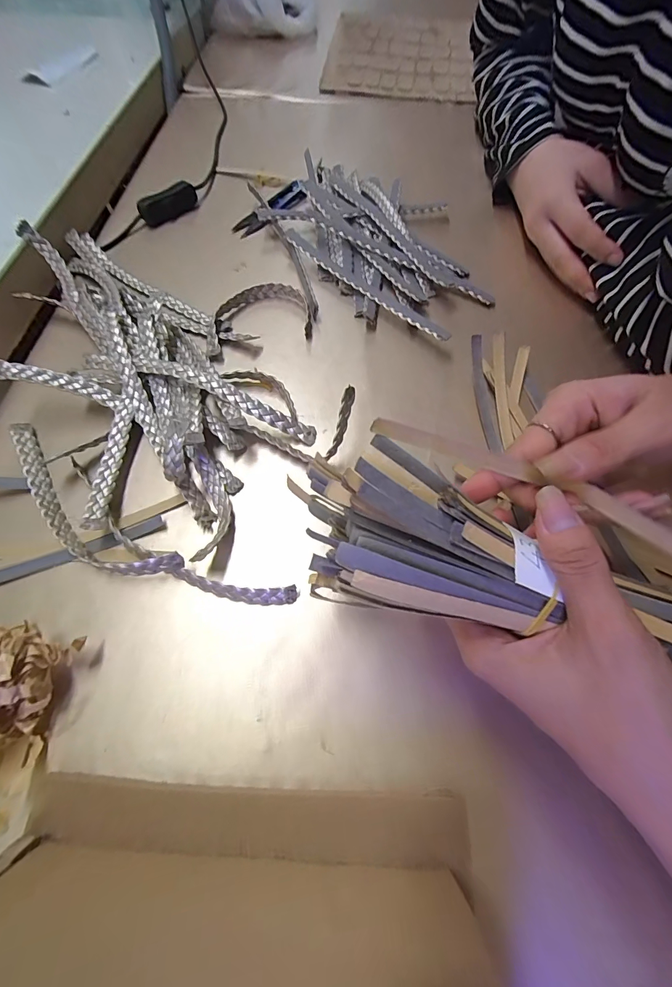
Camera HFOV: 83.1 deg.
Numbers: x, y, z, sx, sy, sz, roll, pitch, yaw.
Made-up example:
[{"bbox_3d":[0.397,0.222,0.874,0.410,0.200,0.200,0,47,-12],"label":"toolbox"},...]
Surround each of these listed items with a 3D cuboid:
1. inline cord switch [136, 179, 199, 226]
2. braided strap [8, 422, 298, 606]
[{"bbox_3d":[-0.171,-0.297,0.387,0.060,0.024,0.012,-38,71,-17],"label":"inline cord switch"},{"bbox_3d":[-0.138,0.023,0.240,0.233,0.020,0.051,28,67,11],"label":"braided strap"}]

